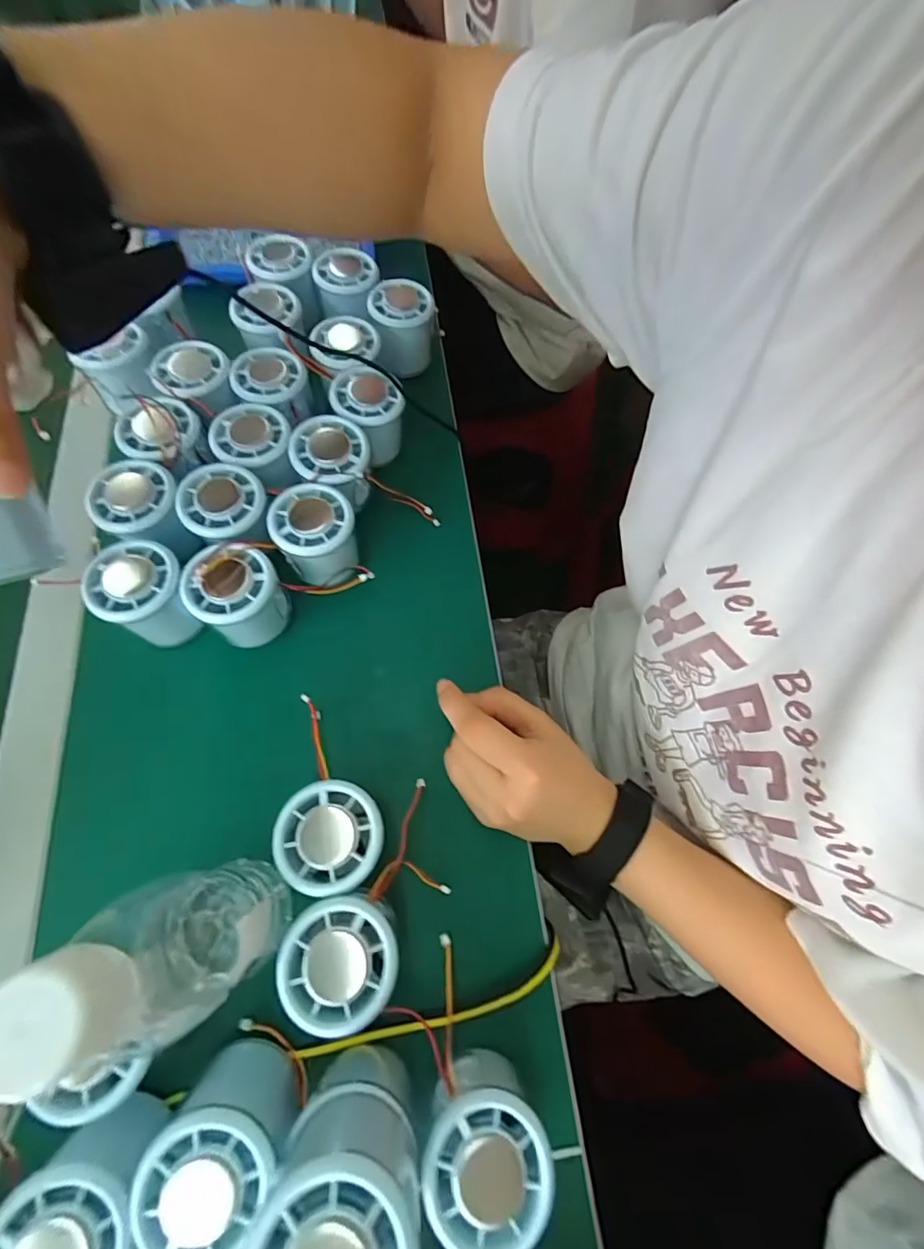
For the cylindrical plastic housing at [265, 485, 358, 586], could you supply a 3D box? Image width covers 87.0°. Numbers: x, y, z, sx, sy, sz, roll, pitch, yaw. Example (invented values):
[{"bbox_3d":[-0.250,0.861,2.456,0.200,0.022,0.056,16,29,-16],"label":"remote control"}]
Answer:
[{"bbox_3d":[-0.104,-0.064,0.351,0.055,0.039,0.060,-11,69,-7],"label":"cylindrical plastic housing"}]

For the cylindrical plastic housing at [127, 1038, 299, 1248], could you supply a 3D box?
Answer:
[{"bbox_3d":[-0.111,0.241,0.223,0.053,0.062,0.058,1,68,-2],"label":"cylindrical plastic housing"}]

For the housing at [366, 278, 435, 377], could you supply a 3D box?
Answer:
[{"bbox_3d":[-0.054,-0.271,0.444,0.054,0.056,0.055,-1,68,-3],"label":"housing"}]

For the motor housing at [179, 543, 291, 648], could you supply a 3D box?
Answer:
[{"bbox_3d":[-0.152,-0.018,0.335,0.058,0.049,0.056,1,68,-2],"label":"motor housing"}]

